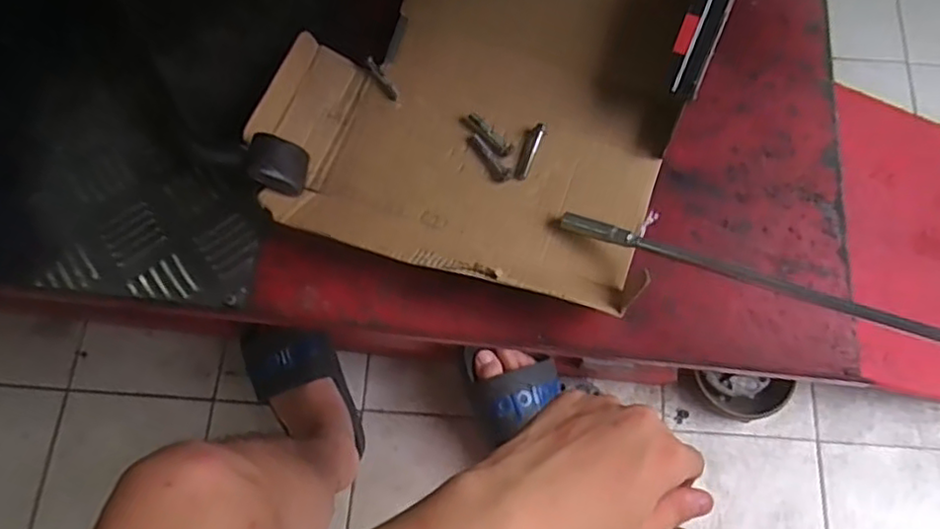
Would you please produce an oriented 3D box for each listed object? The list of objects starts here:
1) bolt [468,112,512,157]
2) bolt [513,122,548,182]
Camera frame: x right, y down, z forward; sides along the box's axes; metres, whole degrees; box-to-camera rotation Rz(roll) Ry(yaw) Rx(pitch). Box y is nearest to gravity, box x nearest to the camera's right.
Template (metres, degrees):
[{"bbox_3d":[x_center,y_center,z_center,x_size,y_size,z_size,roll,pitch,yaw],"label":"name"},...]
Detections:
[{"bbox_3d":[0.013,-0.091,0.453,0.011,0.006,0.040,-40,75,-13],"label":"bolt"},{"bbox_3d":[0.041,-0.077,0.449,0.010,0.006,0.042,23,86,8],"label":"bolt"}]

